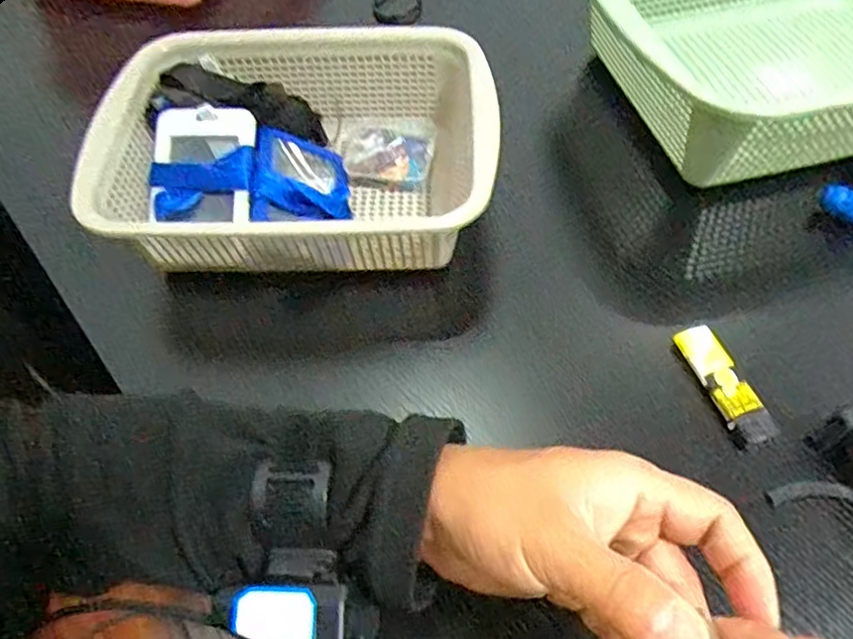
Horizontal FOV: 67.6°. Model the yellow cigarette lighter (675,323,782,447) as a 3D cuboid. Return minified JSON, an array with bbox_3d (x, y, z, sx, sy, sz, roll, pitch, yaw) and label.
[{"bbox_3d":[0.178,0.038,0.380,0.023,0.010,0.078,-17,57,-8],"label":"yellow cigarette lighter"}]

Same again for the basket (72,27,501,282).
[{"bbox_3d":[-0.087,-0.114,0.455,0.268,0.079,0.198,-2,56,2],"label":"basket"}]

